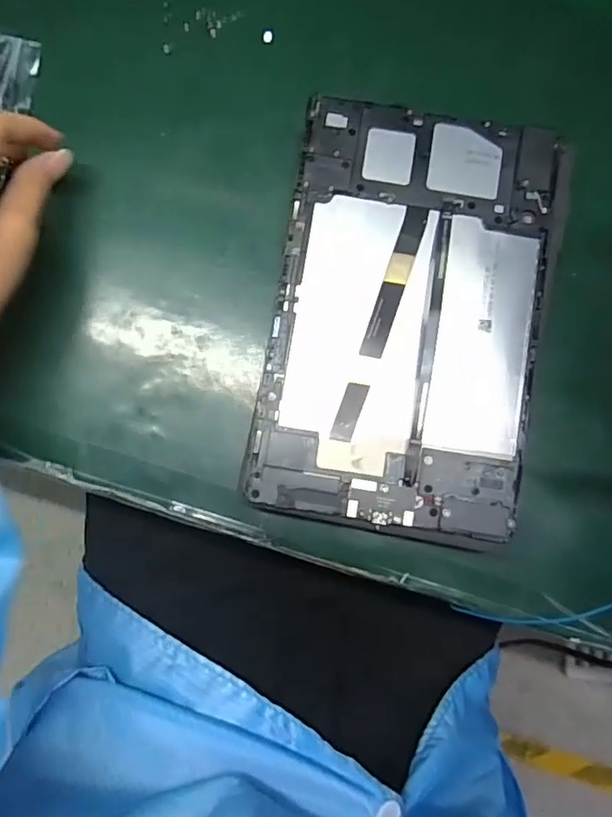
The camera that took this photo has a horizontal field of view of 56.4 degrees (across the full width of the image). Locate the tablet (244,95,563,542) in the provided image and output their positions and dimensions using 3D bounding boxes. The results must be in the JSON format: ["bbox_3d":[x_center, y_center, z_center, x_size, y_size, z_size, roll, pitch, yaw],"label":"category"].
[{"bbox_3d":[0.059,-0.056,0.326,0.150,0.015,0.238,10,84,-1],"label":"tablet"}]

